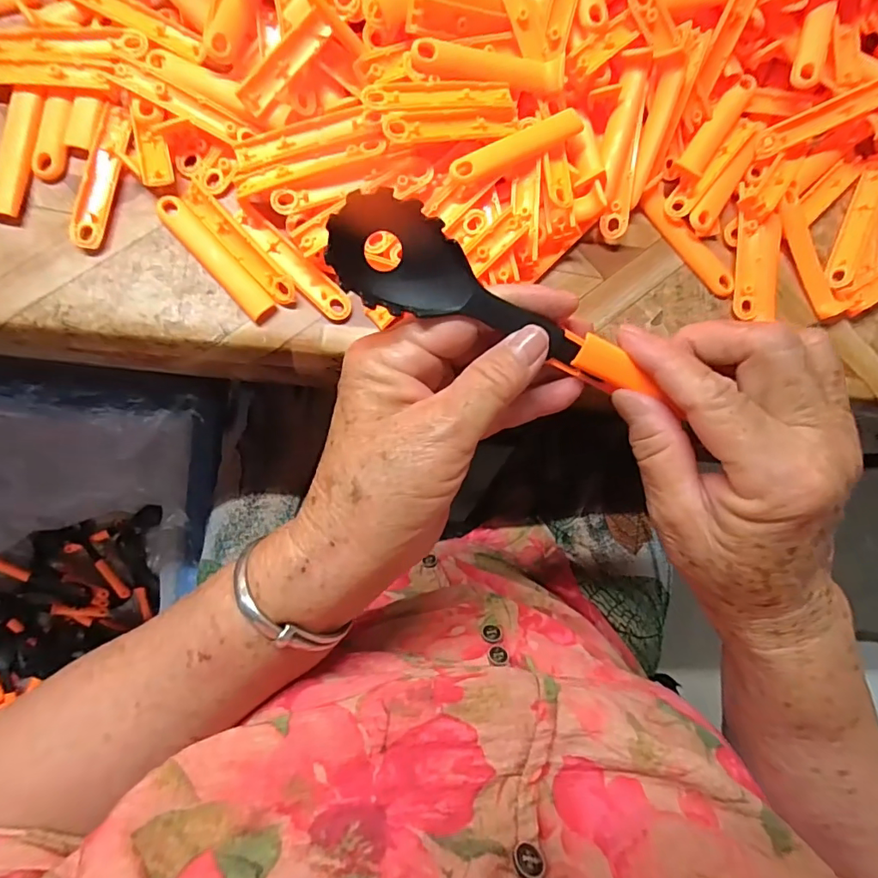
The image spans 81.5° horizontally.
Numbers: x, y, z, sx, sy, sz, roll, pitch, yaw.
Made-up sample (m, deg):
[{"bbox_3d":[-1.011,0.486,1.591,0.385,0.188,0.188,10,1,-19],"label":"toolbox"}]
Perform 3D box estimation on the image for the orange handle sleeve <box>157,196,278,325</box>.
[{"bbox_3d":[-0.112,-0.090,0.254,0.014,0.004,0.076,-43,91,-8],"label":"orange handle sleeve"}]

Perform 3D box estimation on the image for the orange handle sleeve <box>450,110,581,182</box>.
[{"bbox_3d":[0.040,-0.146,0.254,0.075,0.009,0.013,-31,90,-8],"label":"orange handle sleeve"}]

